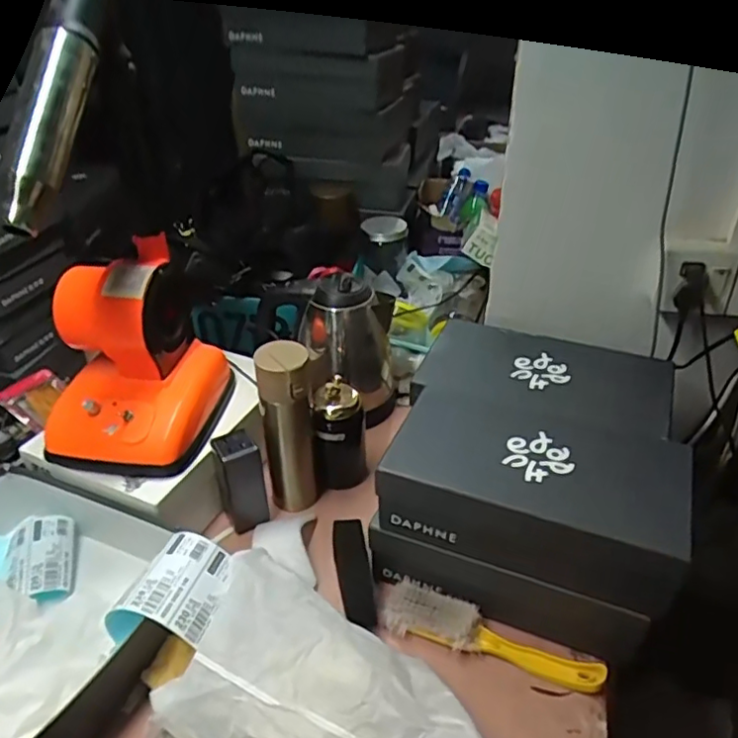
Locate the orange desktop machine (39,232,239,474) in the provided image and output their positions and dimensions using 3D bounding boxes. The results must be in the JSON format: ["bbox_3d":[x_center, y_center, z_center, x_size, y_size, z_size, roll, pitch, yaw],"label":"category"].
[{"bbox_3d":[-0.290,-0.016,0.743,0.167,0.202,0.195,6,36,9],"label":"orange desktop machine"}]

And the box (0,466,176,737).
[{"bbox_3d":[-0.377,0.256,0.670,0.316,0.105,0.240,15,38,21],"label":"box"}]

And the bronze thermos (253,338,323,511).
[{"bbox_3d":[-0.098,0.081,0.772,0.066,0.241,0.053,-10,36,-12],"label":"bronze thermos"}]

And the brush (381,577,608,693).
[{"bbox_3d":[0.129,0.282,0.659,0.232,0.032,0.057,11,37,17],"label":"brush"}]

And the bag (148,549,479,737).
[{"bbox_3d":[-0.018,0.304,0.567,0.314,0.082,0.171,14,38,20],"label":"bag"}]

